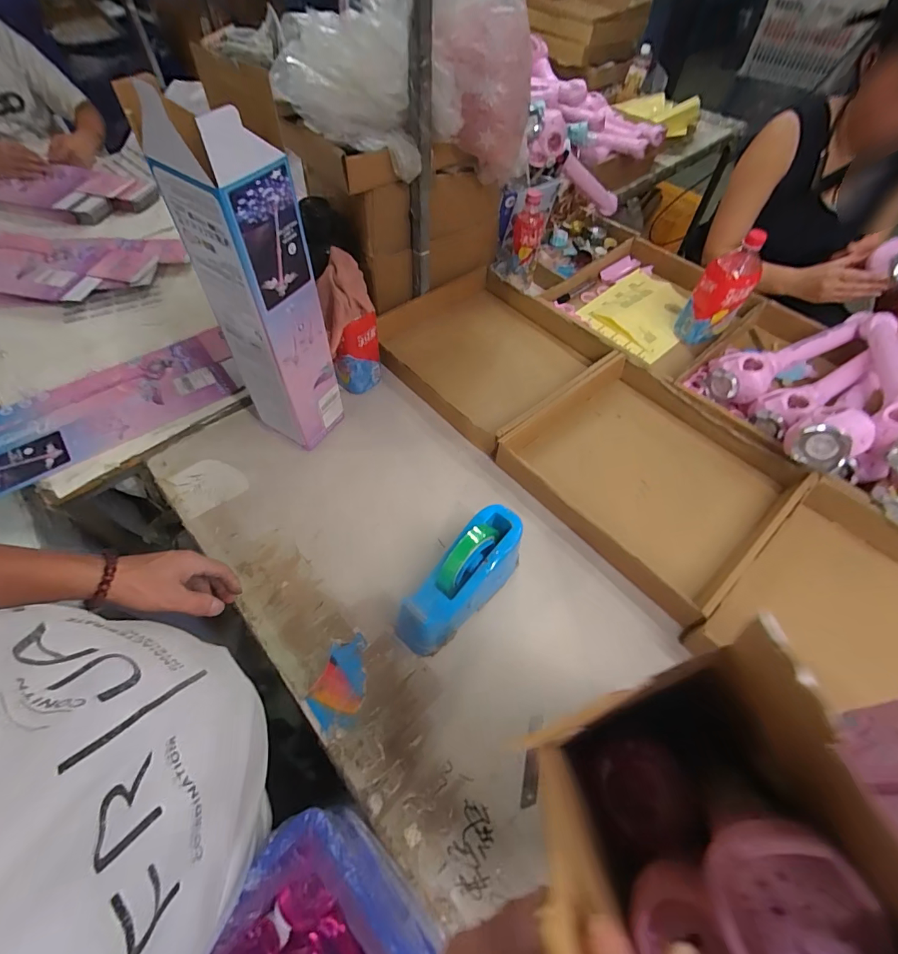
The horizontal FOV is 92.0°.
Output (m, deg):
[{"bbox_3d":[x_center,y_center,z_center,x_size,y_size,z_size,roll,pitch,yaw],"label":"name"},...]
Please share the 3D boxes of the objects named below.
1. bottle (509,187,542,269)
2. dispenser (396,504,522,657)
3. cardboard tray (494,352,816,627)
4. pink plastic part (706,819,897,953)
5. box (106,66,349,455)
[{"bbox_3d":[0.167,-0.529,0.919,0.059,0.136,0.066,7,56,3],"label":"bottle"},{"bbox_3d":[0.018,0.133,0.559,0.078,0.116,0.201,36,62,20],"label":"dispenser"},{"bbox_3d":[0.319,-0.019,0.710,0.352,0.053,0.375,-34,64,-22],"label":"cardboard tray"},{"bbox_3d":[0.122,0.154,0.153,0.047,0.024,0.048,1,56,-2],"label":"pink plastic part"},{"bbox_3d":[-0.247,-0.214,0.593,0.123,0.450,0.106,25,59,14],"label":"box"}]

